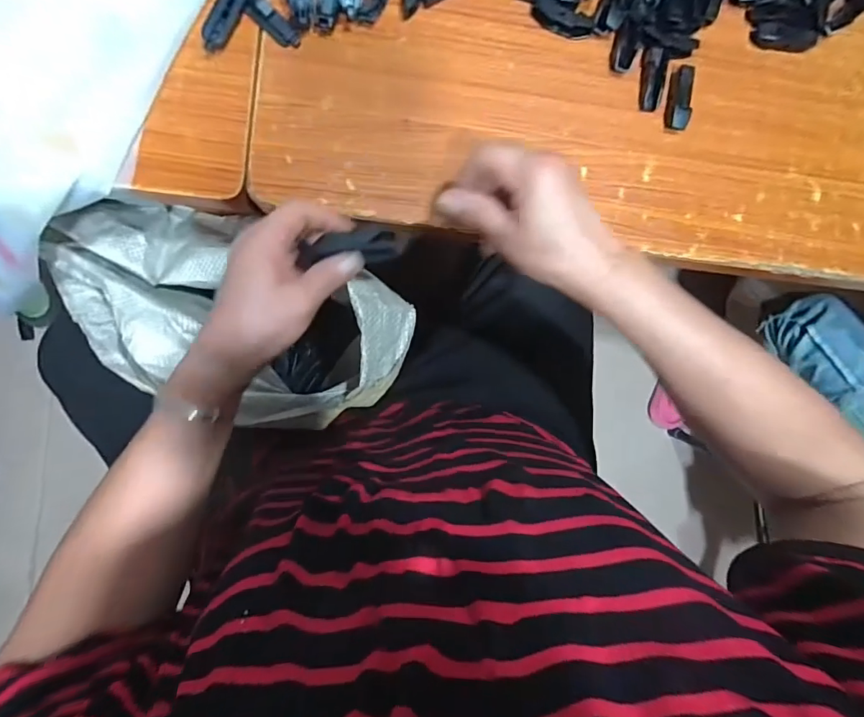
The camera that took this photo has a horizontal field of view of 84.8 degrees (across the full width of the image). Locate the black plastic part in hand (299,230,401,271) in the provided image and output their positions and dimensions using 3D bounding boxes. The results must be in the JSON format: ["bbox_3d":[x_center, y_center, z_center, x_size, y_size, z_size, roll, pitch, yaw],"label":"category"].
[{"bbox_3d":[-0.061,-0.083,0.355,0.069,0.012,0.025,-5,90,-9],"label":"black plastic part in hand"}]

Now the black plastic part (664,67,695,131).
[{"bbox_3d":[0.215,-0.226,0.410,0.019,0.009,0.051,2,90,-5],"label":"black plastic part"}]

